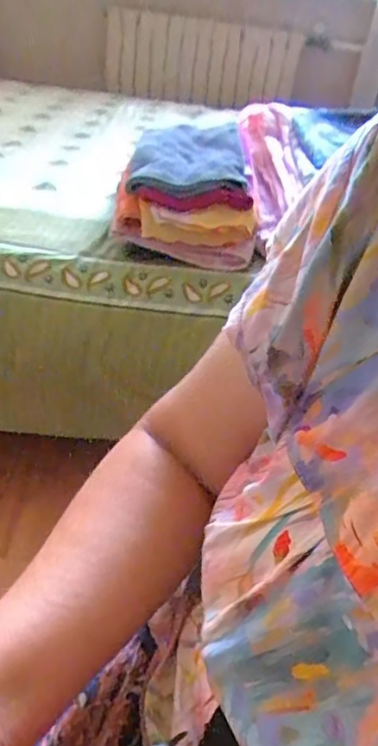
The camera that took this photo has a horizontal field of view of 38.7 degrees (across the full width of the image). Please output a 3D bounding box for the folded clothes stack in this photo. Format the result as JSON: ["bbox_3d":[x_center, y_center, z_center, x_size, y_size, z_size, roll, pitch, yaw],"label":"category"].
[{"bbox_3d":[0.002,-0.314,0.931,0.217,0.145,0.285,7,36,-1],"label":"folded clothes stack"}]

